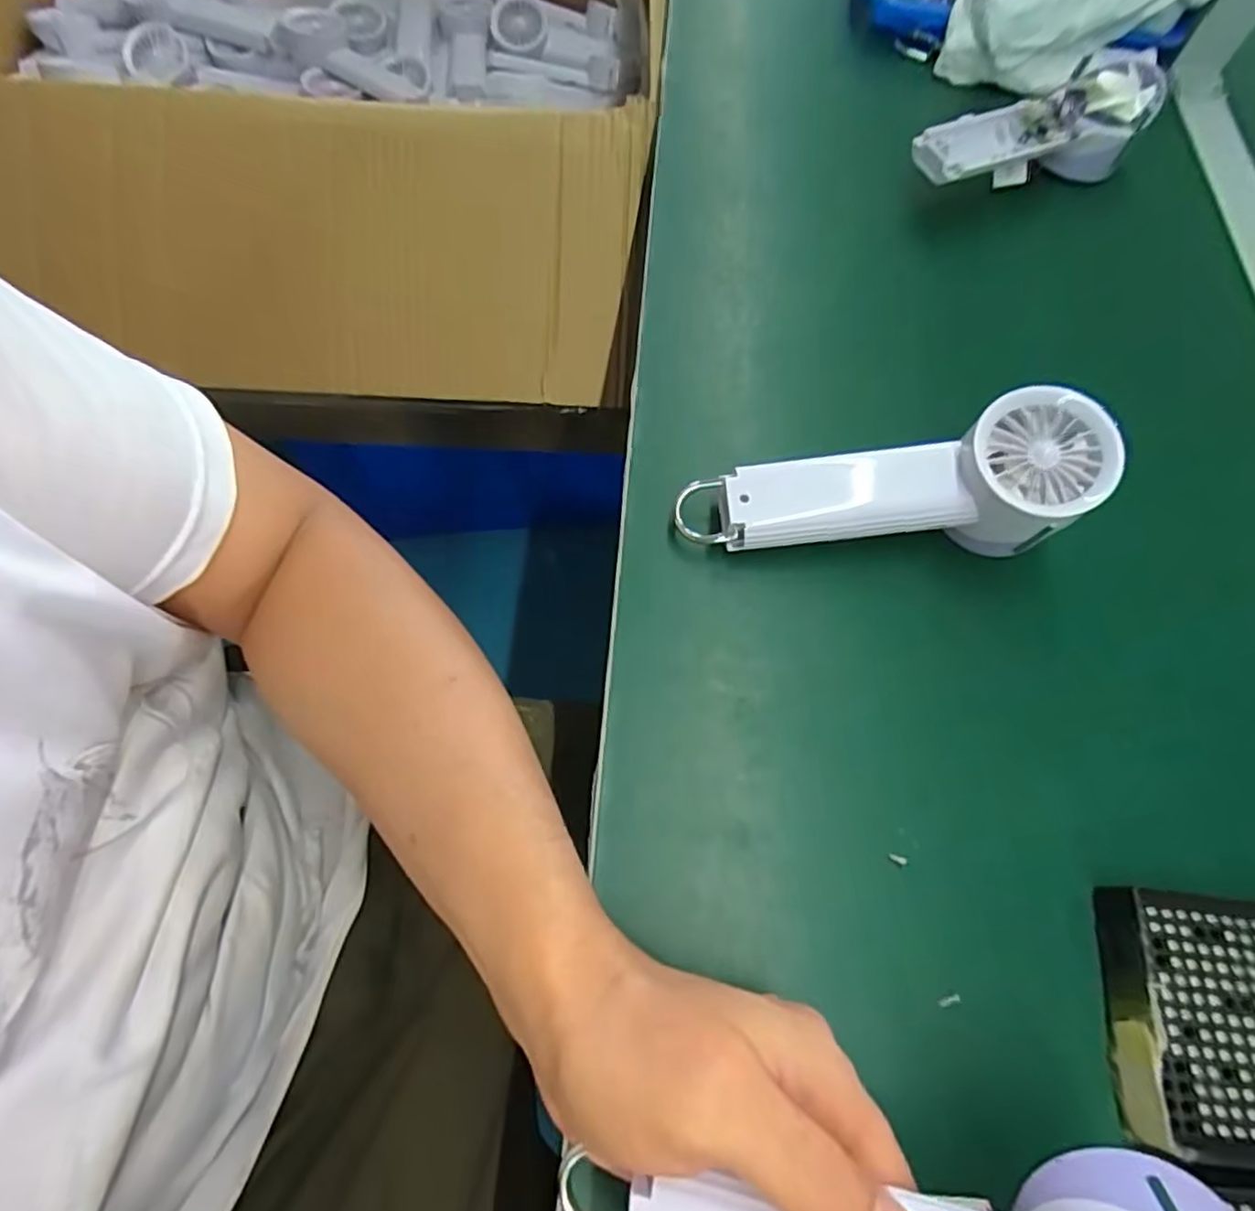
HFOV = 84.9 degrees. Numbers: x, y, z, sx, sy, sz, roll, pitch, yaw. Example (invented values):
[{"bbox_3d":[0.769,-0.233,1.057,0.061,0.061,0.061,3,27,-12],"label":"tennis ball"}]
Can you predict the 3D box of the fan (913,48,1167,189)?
[{"bbox_3d":[0.266,-0.304,0.453,0.171,0.053,0.062,-26,70,-13],"label":"fan"}]

